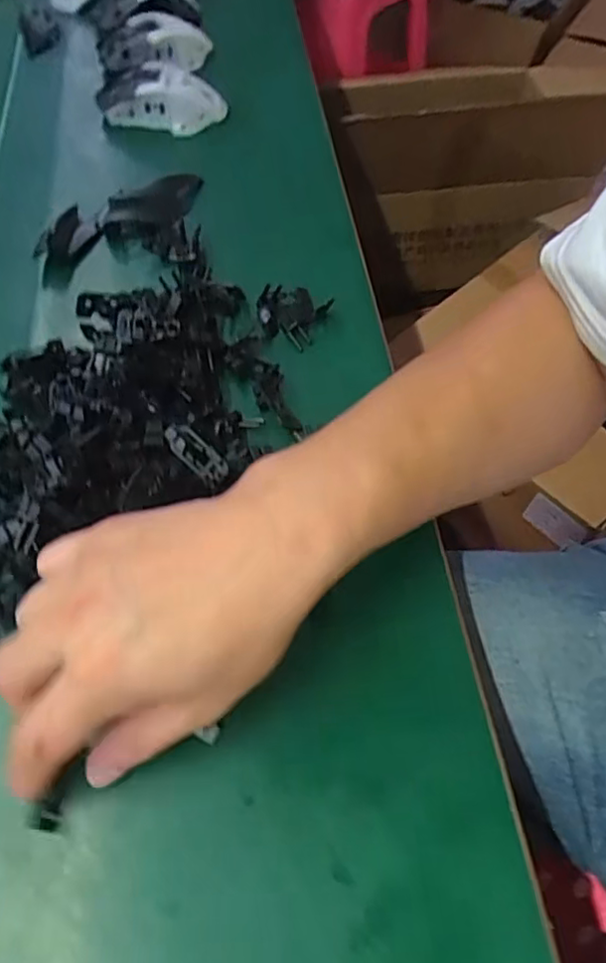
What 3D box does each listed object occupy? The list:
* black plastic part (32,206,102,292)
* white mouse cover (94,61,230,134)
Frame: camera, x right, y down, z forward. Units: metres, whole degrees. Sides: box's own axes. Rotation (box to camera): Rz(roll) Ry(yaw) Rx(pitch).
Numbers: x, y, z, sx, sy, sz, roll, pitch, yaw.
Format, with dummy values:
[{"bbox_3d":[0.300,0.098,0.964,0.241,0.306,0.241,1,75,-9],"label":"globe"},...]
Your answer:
[{"bbox_3d":[-0.179,-0.182,0.499,0.031,0.029,0.080,9,58,3],"label":"black plastic part"},{"bbox_3d":[-0.131,-0.357,0.599,0.116,0.053,0.056,-6,57,-4],"label":"white mouse cover"}]

